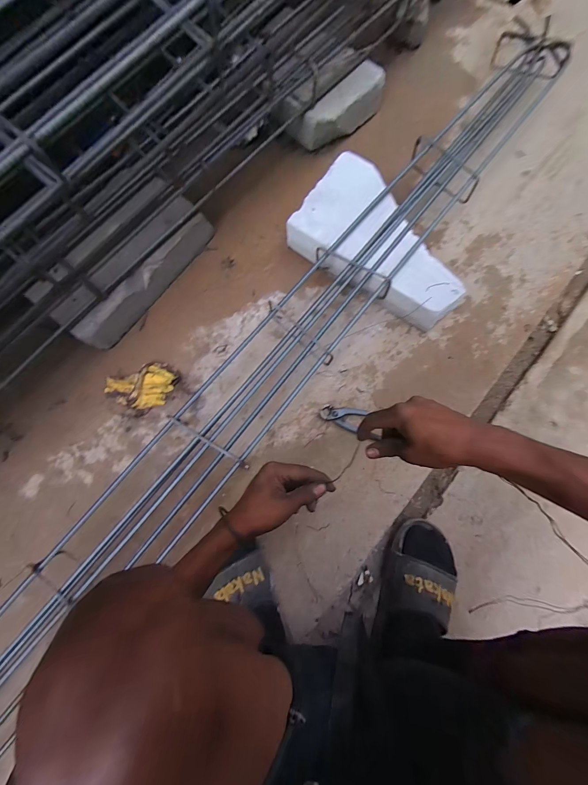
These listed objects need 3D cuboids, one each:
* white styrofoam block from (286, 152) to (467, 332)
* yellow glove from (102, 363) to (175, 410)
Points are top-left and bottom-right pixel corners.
[{"bbox_3d":[0.165,-0.276,0.615,0.204,0.088,0.359,-43,82,-7],"label":"white styrofoam block"},{"bbox_3d":[-0.296,-0.009,0.606,0.127,0.012,0.080,-13,78,-2],"label":"yellow glove"}]

